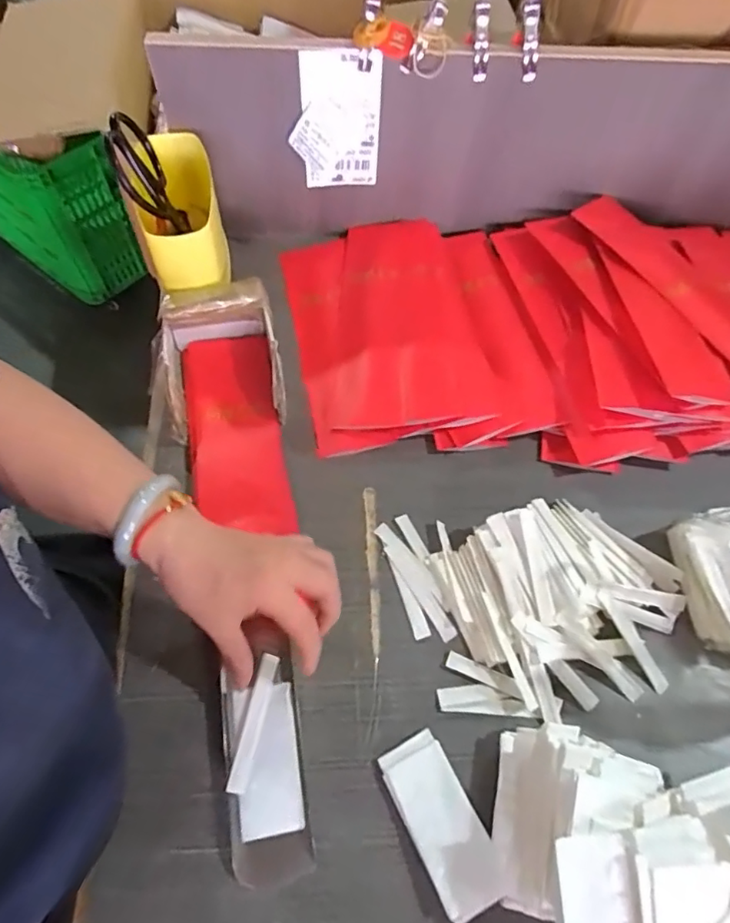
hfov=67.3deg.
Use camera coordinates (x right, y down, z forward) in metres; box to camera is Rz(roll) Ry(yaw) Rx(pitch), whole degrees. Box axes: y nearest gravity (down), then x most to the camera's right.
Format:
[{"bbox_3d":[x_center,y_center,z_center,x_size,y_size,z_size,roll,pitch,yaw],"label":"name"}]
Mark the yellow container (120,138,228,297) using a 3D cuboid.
[{"bbox_3d":[-0.179,-0.238,0.548,0.067,0.083,0.156,-12,63,-9],"label":"yellow container"}]

